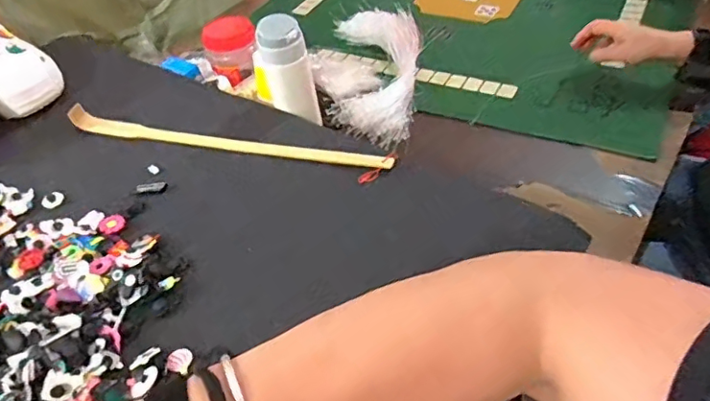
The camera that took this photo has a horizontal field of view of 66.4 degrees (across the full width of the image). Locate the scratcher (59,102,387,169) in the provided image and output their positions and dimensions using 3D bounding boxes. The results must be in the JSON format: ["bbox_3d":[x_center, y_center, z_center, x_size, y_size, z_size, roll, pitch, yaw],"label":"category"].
[{"bbox_3d":[-0.178,-0.084,0.723,0.468,0.033,0.032,9,46,16],"label":"scratcher"}]

